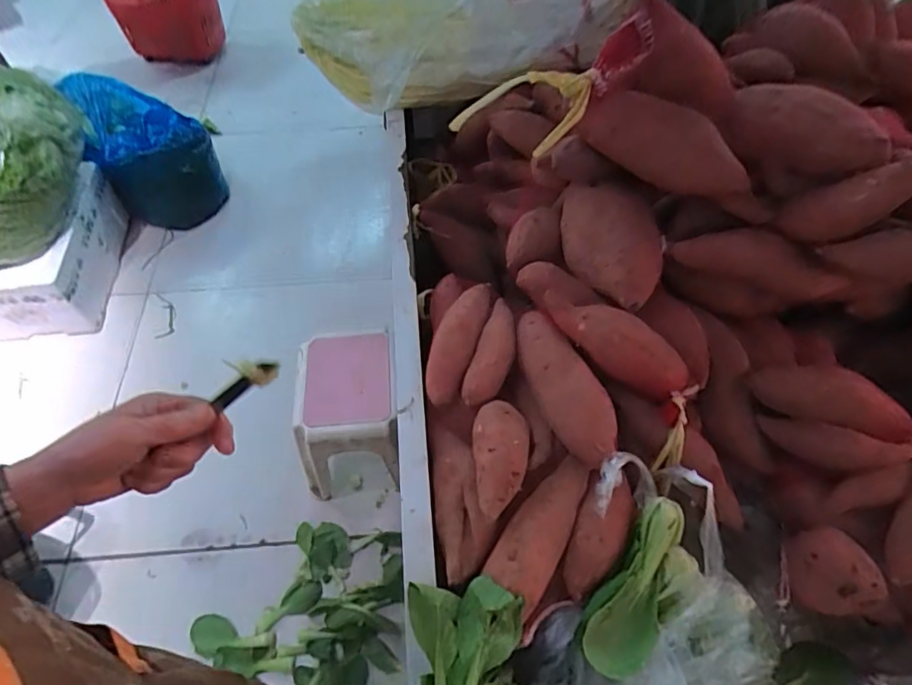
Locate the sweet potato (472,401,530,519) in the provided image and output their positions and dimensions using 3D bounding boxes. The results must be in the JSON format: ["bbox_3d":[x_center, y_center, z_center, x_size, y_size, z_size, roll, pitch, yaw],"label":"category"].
[{"bbox_3d":[0.046,0.111,0.542,0.057,0.048,0.123,1,56,2],"label":"sweet potato"}]

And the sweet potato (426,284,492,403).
[{"bbox_3d":[0.004,-0.012,0.642,0.048,0.040,0.186,15,57,10],"label":"sweet potato"}]

